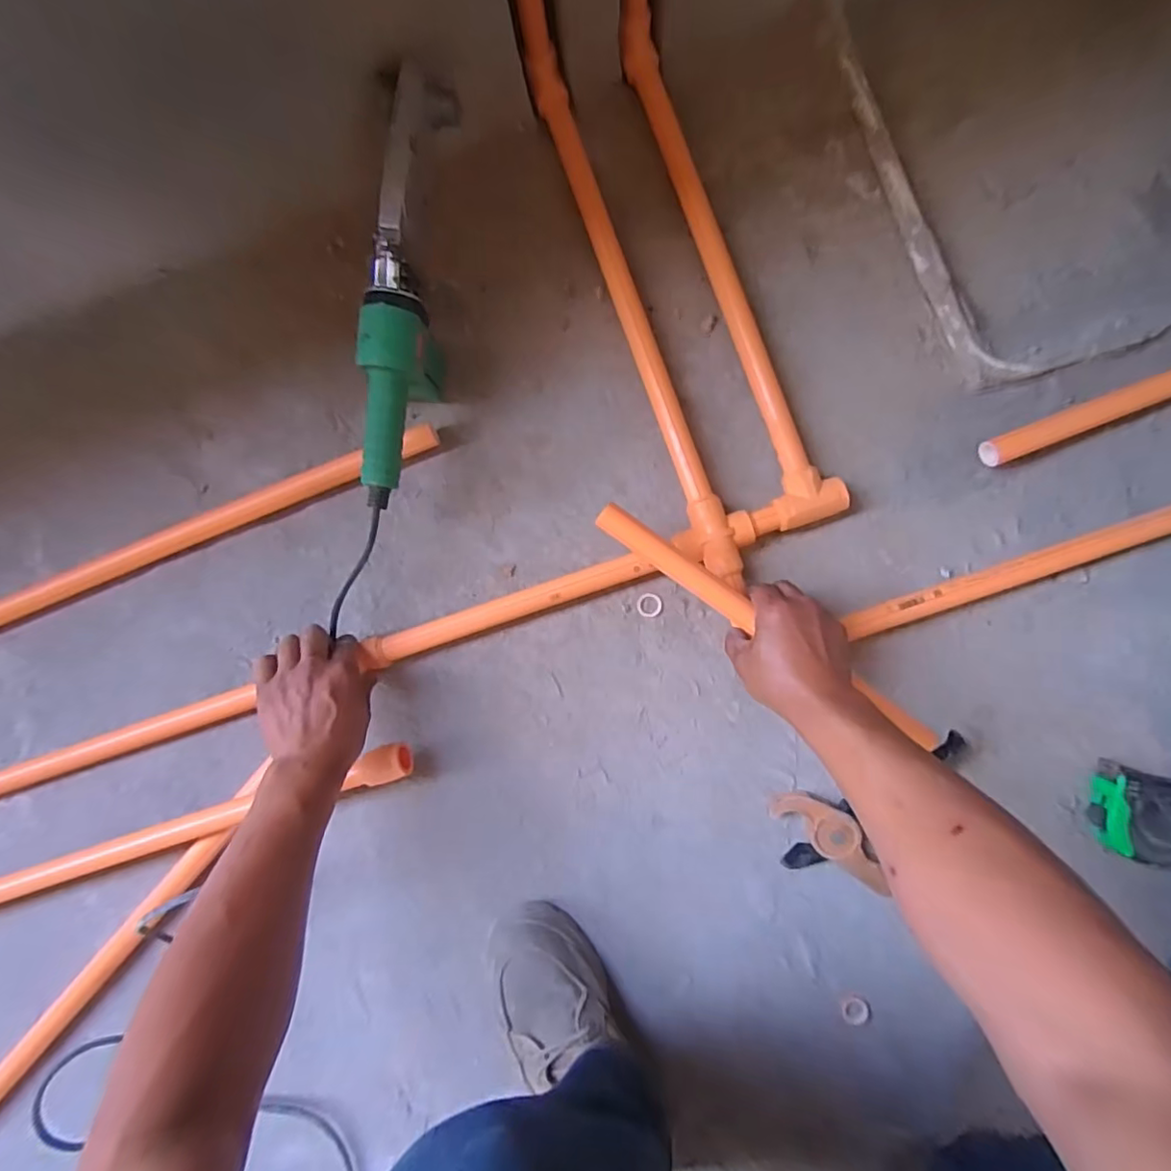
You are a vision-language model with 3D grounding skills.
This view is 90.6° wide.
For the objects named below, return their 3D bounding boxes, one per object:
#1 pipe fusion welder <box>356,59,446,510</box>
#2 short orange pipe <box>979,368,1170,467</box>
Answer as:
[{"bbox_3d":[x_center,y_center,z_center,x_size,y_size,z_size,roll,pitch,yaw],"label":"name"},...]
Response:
[{"bbox_3d":[-0.164,-0.249,0.530,0.051,0.113,0.354,8,90,5],"label":"pipe fusion welder"},{"bbox_3d":[0.535,-0.184,0.555,0.320,0.028,0.028,-22,87,4],"label":"short orange pipe"}]

